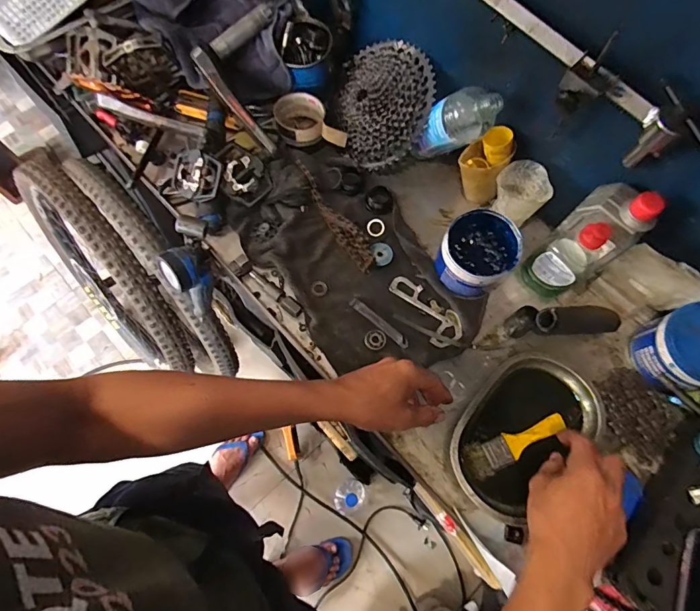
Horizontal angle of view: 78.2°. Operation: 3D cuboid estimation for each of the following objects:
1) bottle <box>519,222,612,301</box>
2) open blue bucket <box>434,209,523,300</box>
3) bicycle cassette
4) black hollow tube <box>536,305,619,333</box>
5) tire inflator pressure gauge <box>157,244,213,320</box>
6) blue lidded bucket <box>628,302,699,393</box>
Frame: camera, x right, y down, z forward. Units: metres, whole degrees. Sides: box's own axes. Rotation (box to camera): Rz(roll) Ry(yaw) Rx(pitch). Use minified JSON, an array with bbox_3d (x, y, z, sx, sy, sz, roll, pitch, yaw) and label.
[{"bbox_3d":[0.291,-0.067,0.584,0.047,0.159,0.077,-35,74,-13],"label":"bottle"},{"bbox_3d":[0.179,-0.071,0.612,0.103,0.089,0.094,0,70,-1],"label":"open blue bucket"},{"bbox_3d":[0.048,-0.321,0.665,0.159,0.051,0.195,-9,86,29],"label":"bicycle cassette"},{"bbox_3d":[0.314,0.020,0.591,0.141,0.036,0.034,2,67,-29],"label":"black hollow tube"},{"bbox_3d":[-0.244,-0.033,0.686,0.067,0.176,0.050,-35,74,-13],"label":"tire inflator pressure gauge"},{"bbox_3d":[0.446,0.060,0.567,0.102,0.088,0.099,0,70,-1],"label":"blue lidded bucket"}]

